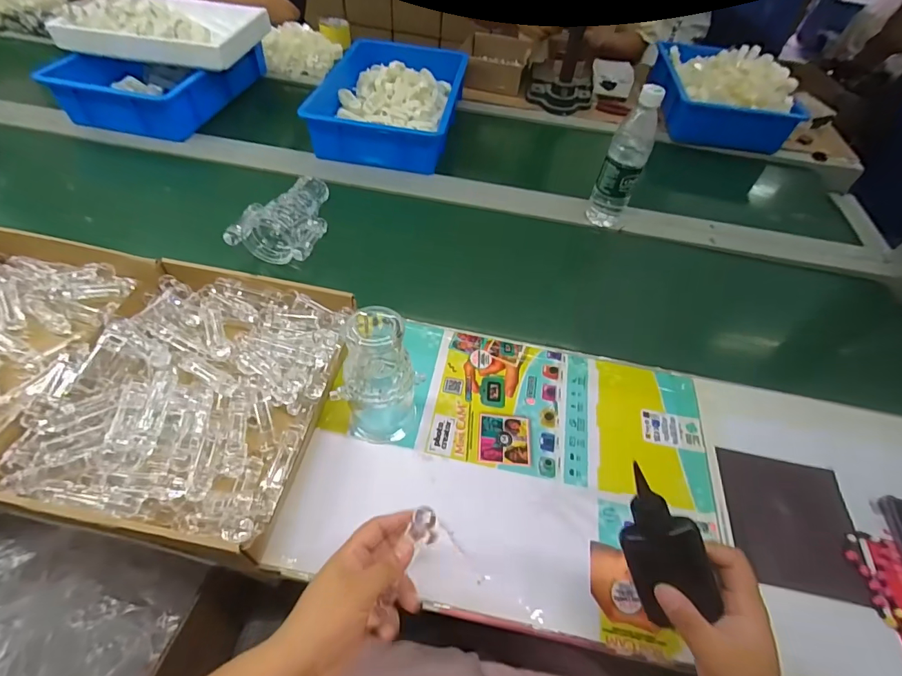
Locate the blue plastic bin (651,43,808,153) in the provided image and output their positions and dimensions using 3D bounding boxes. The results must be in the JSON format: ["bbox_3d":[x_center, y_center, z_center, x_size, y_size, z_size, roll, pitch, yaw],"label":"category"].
[{"bbox_3d":[0.664,-0.625,1.085,0.272,0.134,0.373,12,52,3],"label":"blue plastic bin"}]

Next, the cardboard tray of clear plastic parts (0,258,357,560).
[{"bbox_3d":[-0.280,0.052,0.496,0.274,0.058,0.314,12,52,3],"label":"cardboard tray of clear plastic parts"}]

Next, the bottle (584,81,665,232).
[{"bbox_3d":[0.279,-0.278,0.706,0.064,0.226,0.057,24,54,12],"label":"bottle"}]

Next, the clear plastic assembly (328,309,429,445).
[{"bbox_3d":[-0.075,0.042,0.458,0.077,0.167,0.072,18,53,8],"label":"clear plastic assembly"}]

